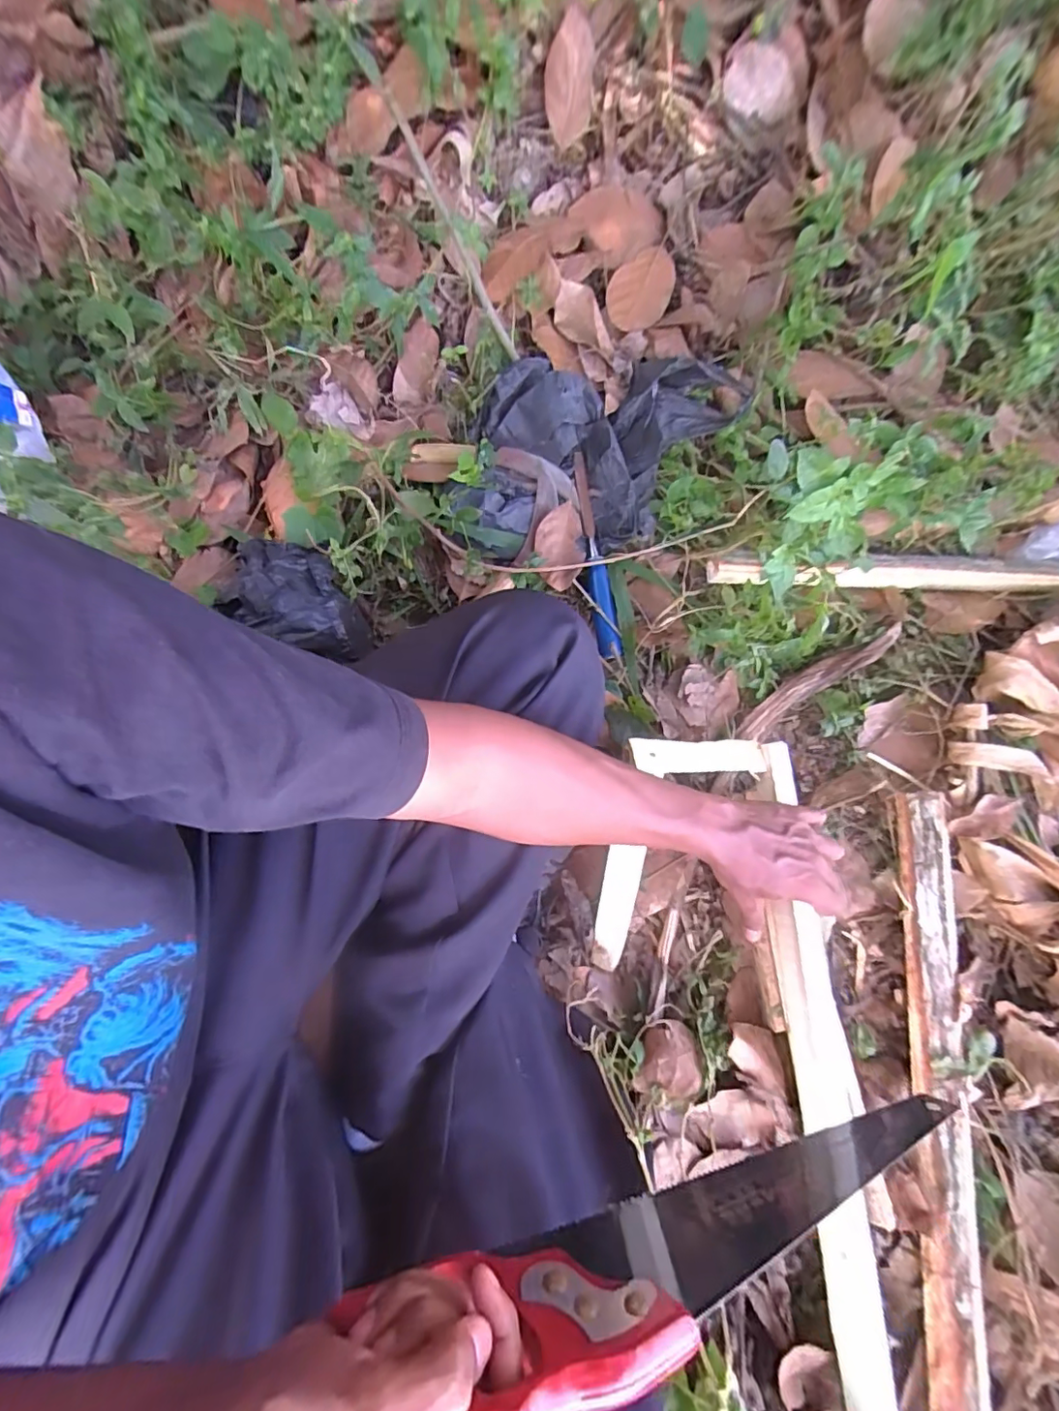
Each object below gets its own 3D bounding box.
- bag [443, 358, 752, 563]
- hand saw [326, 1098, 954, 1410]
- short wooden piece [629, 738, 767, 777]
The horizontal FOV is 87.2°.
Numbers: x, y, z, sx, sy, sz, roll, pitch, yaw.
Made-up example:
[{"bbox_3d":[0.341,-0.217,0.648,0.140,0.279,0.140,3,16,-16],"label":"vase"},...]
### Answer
[{"bbox_3d":[0.069,-0.267,0.583,0.319,0.074,0.195,-11,76,-1],"label":"bag"},{"bbox_3d":[0.107,0.289,0.315,0.384,0.089,0.026,4,74,-30],"label":"hand saw"},{"bbox_3d":[0.151,0.045,0.494,0.143,0.010,0.030,3,74,-25],"label":"short wooden piece"}]

